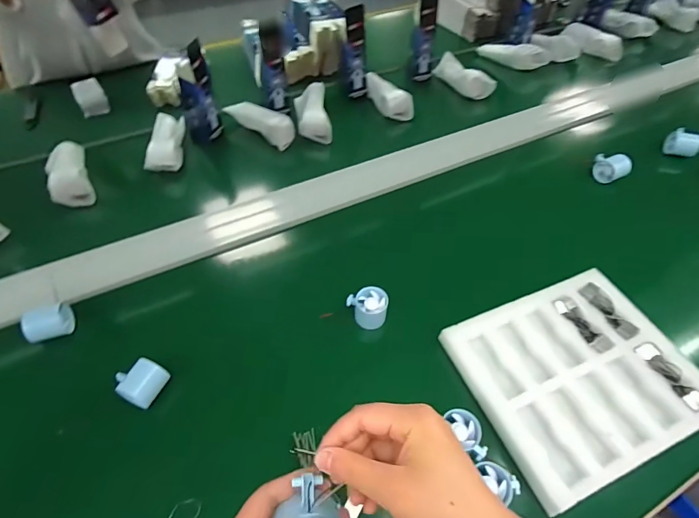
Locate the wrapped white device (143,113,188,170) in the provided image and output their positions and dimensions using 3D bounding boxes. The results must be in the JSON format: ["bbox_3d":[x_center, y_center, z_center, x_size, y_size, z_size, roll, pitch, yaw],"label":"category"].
[{"bbox_3d":[-0.440,-0.283,0.987,0.078,0.047,0.206,-5,52,-5],"label":"wrapped white device"}]

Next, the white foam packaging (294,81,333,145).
[{"bbox_3d":[-0.100,-0.397,1.078,0.081,0.049,0.227,-6,52,-6],"label":"white foam packaging"}]

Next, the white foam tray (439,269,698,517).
[{"bbox_3d":[0.352,0.168,0.638,0.327,0.028,0.279,-19,54,-15],"label":"white foam tray"}]

